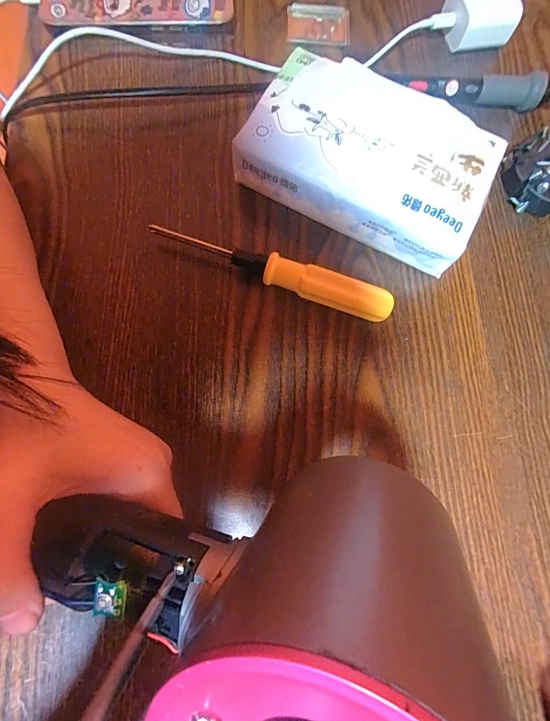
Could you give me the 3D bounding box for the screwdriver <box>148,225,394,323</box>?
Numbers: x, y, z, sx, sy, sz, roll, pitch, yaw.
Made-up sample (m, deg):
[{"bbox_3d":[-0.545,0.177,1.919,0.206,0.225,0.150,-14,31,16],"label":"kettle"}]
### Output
[{"bbox_3d":[-0.002,-0.057,0.209,0.154,0.025,0.016,21,78,3],"label":"screwdriver"}]

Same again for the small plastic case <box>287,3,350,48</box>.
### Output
[{"bbox_3d":[0.034,-0.259,0.257,0.048,0.009,0.032,2,78,-1],"label":"small plastic case"}]

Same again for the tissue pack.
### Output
[{"bbox_3d":[0.058,-0.124,0.212,0.146,0.048,0.087,26,78,4],"label":"tissue pack"}]

